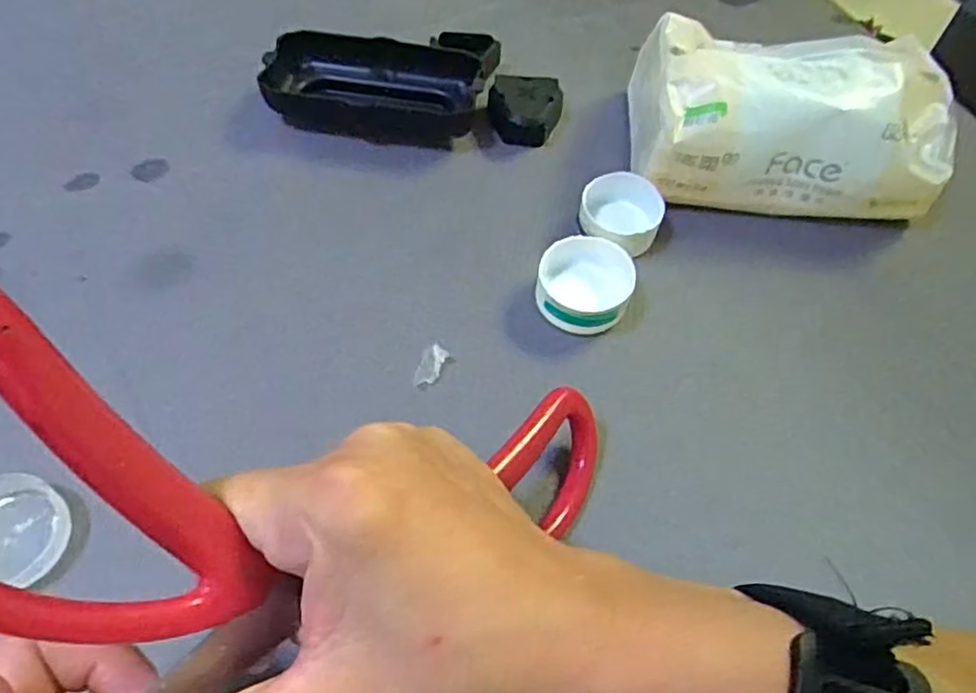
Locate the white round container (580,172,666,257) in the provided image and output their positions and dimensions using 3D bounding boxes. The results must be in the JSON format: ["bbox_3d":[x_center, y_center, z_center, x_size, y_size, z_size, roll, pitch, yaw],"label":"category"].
[{"bbox_3d":[0.062,-0.063,0.325,0.036,0.017,0.039,1,60,-2],"label":"white round container"}]

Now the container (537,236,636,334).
[{"bbox_3d":[0.043,-0.027,0.304,0.040,0.022,0.037,1,60,-2],"label":"container"}]

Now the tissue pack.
[{"bbox_3d":[0.145,-0.117,0.334,0.144,0.055,0.085,5,60,0],"label":"tissue pack"}]

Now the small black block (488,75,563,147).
[{"bbox_3d":[0.020,-0.127,0.369,0.038,0.019,0.037,8,60,2],"label":"small black block"}]

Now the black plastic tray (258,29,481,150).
[{"bbox_3d":[-0.060,-0.139,0.366,0.109,0.024,0.056,4,60,0],"label":"black plastic tray"}]

